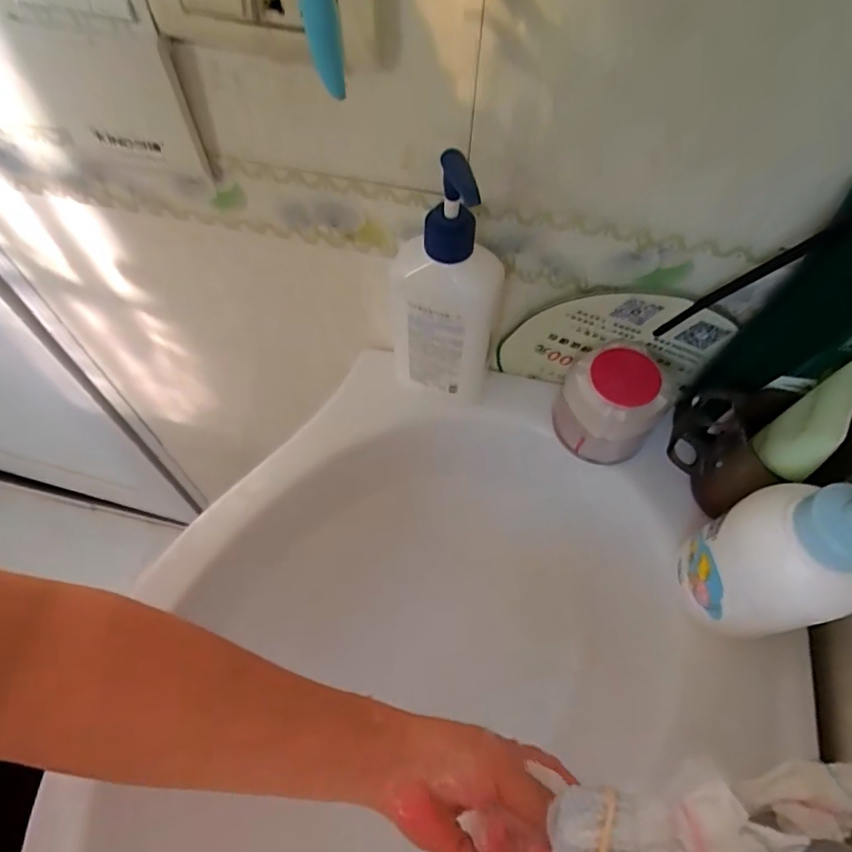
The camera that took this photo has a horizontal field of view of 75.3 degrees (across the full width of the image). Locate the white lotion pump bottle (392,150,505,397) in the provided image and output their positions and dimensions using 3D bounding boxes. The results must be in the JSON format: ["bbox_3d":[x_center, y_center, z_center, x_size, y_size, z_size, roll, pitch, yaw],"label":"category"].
[{"bbox_3d":[0.012,-0.087,0.379,0.075,0.199,0.055,5,60,2],"label":"white lotion pump bottle"}]

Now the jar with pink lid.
[{"bbox_3d":[0.142,-0.017,0.410,0.076,0.067,0.071,0,60,-1],"label":"jar with pink lid"}]

